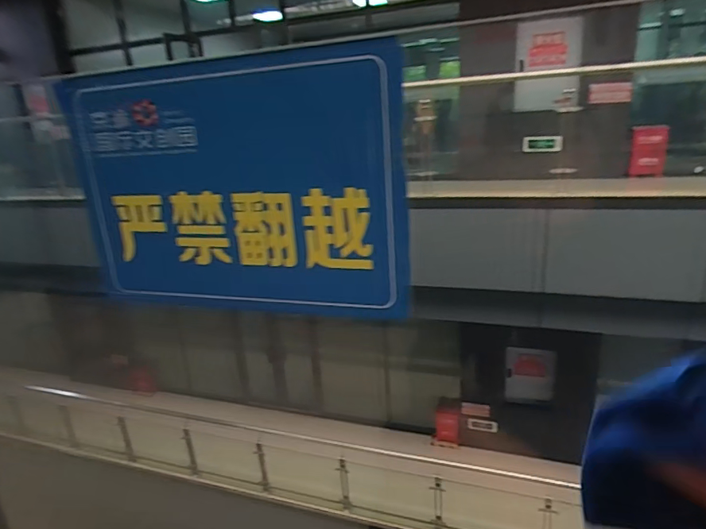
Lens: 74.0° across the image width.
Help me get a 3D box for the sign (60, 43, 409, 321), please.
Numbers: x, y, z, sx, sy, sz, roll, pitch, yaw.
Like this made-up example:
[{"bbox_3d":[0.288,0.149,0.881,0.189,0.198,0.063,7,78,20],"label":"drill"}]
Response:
[{"bbox_3d":[-0.100,-0.055,0.374,0.286,0.196,0.013,2,19,20],"label":"sign"}]

